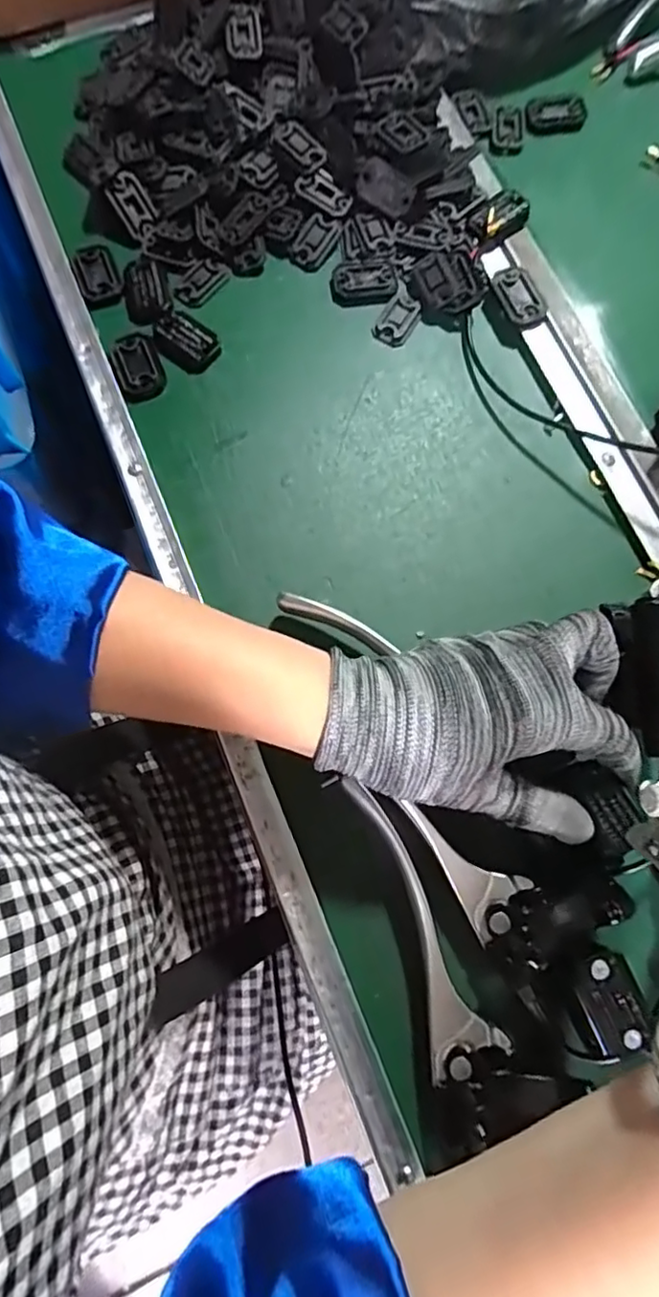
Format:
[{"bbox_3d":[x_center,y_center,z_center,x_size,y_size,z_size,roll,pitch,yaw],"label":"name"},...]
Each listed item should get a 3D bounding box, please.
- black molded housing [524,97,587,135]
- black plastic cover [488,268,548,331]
[{"bbox_3d":[0.161,-0.378,0.427,0.047,0.008,0.025,-9,80,-3],"label":"black molded housing"},{"bbox_3d":[0.121,-0.222,0.383,0.020,0.010,0.041,-29,81,-6],"label":"black plastic cover"}]

